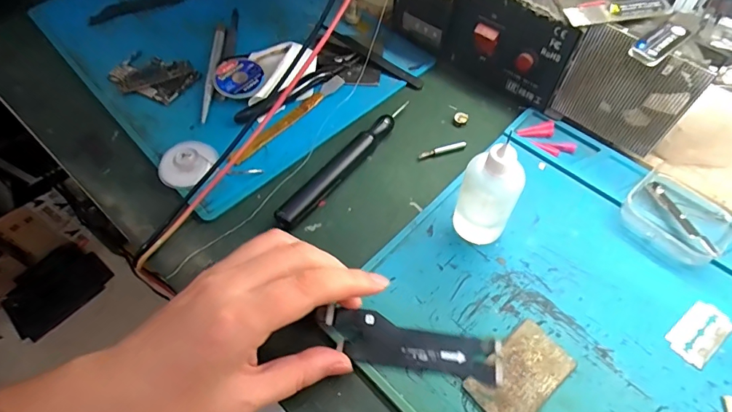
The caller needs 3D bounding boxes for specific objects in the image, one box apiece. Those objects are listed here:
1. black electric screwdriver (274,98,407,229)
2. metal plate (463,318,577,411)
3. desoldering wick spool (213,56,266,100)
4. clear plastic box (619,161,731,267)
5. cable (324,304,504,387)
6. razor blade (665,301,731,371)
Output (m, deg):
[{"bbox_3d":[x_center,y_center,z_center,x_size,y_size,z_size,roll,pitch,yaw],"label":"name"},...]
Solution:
[{"bbox_3d":[-0.015,-0.036,0.333,0.017,0.016,0.142,33,65,21],"label":"black electric screwdriver"},{"bbox_3d":[0.089,0.097,0.252,0.060,0.004,0.036,-37,63,-19],"label":"metal plate"},{"bbox_3d":[-0.112,-0.111,0.382,0.047,0.010,0.041,37,66,23],"label":"desoldering wick spool"},{"bbox_3d":[0.214,0.005,0.296,0.062,0.018,0.063,-40,64,-20],"label":"clear plastic box"},{"bbox_3d":[0.027,0.084,0.259,0.105,0.008,0.027,11,59,6],"label":"cable"},{"bbox_3d":[0.201,0.075,0.261,0.042,0.004,0.023,-36,63,-18],"label":"razor blade"}]

